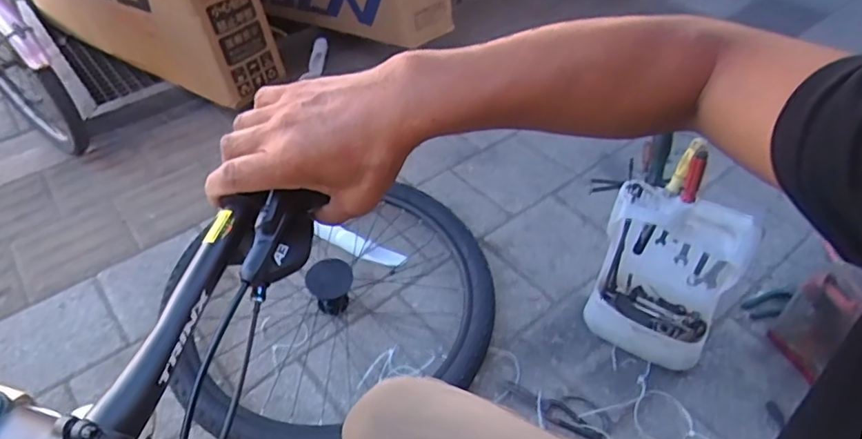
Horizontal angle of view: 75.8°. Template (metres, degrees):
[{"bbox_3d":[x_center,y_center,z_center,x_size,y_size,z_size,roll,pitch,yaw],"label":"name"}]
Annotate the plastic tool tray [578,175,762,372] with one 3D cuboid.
[{"bbox_3d":[0.452,0.118,1.090,0.245,0.365,0.199,22,47,20],"label":"plastic tool tray"}]

